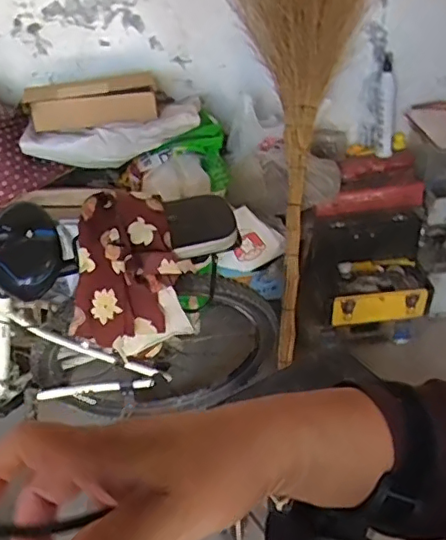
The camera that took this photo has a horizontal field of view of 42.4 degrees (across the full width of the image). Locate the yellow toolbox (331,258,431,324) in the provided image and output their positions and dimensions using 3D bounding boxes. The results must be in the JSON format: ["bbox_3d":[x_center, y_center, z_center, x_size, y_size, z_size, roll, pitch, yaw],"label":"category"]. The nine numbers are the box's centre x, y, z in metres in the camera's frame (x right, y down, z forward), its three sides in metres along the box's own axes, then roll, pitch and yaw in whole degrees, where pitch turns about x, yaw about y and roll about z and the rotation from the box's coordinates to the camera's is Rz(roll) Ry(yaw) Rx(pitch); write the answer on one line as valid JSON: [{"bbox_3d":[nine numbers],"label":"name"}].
[{"bbox_3d":[0.509,0.068,1.889,0.317,0.121,0.183,-2,36,-1],"label":"yellow toolbox"}]

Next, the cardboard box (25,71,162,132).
[{"bbox_3d":[-0.368,-0.464,1.611,0.362,0.130,0.069,-4,37,-3],"label":"cardboard box"}]

